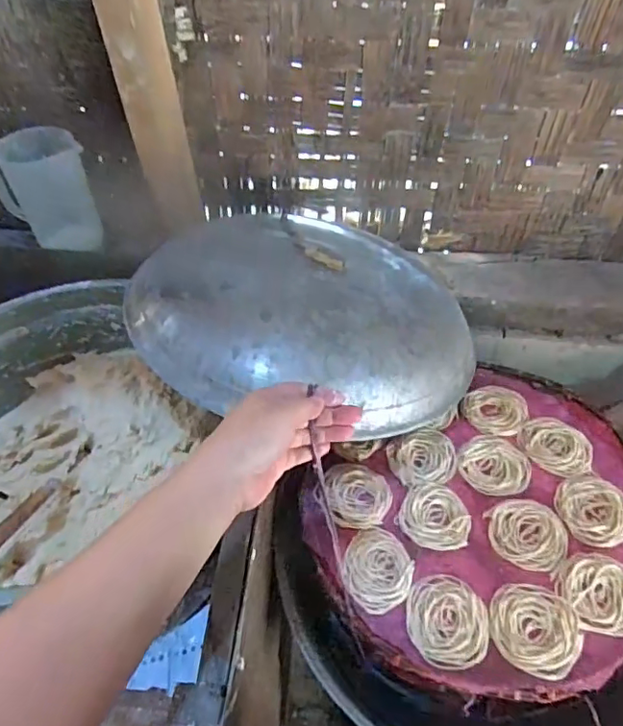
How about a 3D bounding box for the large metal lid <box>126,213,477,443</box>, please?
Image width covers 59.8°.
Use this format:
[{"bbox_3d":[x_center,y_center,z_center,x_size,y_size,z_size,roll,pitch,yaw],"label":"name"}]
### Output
[{"bbox_3d":[0.002,-0.063,0.661,0.383,0.090,0.383,7,50,-9],"label":"large metal lid"}]

